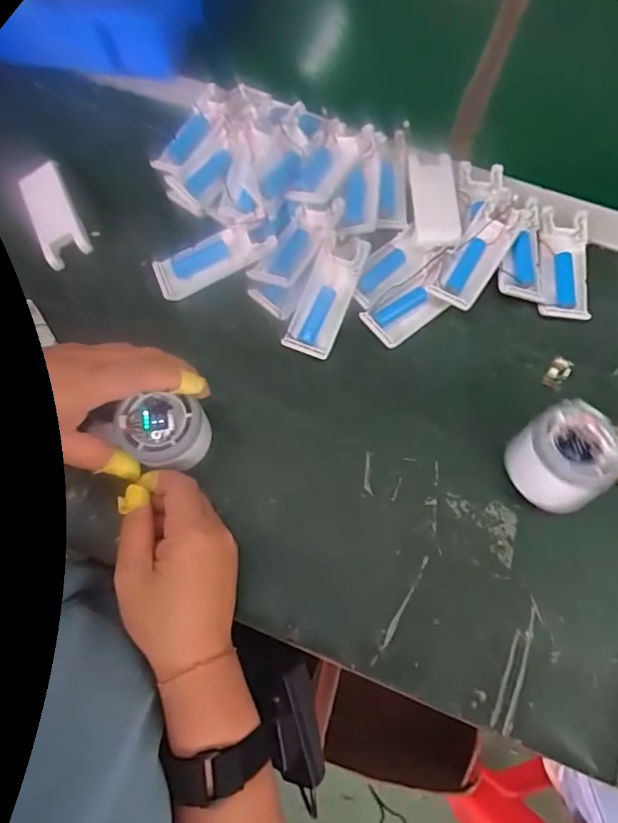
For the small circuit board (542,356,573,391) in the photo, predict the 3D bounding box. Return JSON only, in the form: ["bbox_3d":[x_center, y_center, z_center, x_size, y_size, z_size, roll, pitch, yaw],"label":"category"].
[{"bbox_3d":[0.205,-0.032,0.409,0.017,0.004,0.030,36,75,11],"label":"small circuit board"}]

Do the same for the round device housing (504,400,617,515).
[{"bbox_3d":[0.178,0.034,0.358,0.078,0.059,0.064,-37,76,-12],"label":"round device housing"}]

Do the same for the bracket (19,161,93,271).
[{"bbox_3d":[-0.231,-0.178,0.451,0.040,0.013,0.099,-24,73,-9],"label":"bracket"}]

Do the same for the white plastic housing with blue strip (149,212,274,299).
[{"bbox_3d":[-0.082,-0.132,0.430,0.107,0.013,0.042,-23,72,8],"label":"white plastic housing with blue strip"}]

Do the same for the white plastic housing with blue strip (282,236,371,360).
[{"bbox_3d":[0.016,-0.098,0.414,0.039,0.013,0.107,23,85,7],"label":"white plastic housing with blue strip"}]

